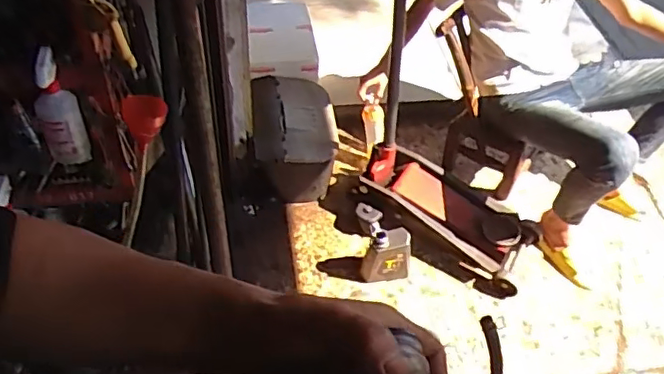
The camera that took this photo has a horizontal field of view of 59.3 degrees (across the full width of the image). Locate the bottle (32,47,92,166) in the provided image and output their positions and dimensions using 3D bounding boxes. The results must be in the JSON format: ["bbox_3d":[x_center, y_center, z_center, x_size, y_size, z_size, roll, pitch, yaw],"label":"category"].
[{"bbox_3d":[-0.495,-0.131,1.054,0.075,0.216,0.079,-20,55,-20],"label":"bottle"}]

